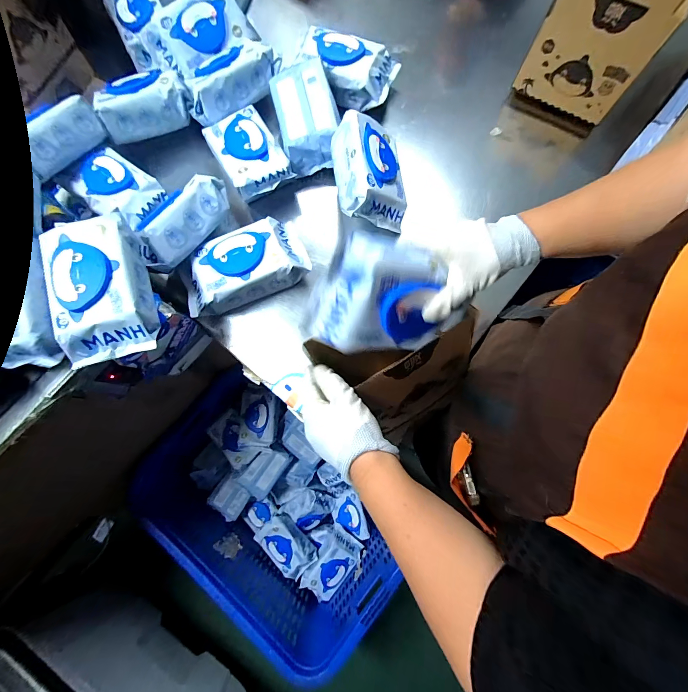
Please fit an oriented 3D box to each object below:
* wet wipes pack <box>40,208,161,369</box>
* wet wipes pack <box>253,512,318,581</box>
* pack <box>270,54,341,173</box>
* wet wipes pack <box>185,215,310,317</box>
[{"bbox_3d":[-0.341,-0.082,0.453,0.110,0.061,0.202,-15,78,-3],"label":"wet wipes pack"},{"bbox_3d":[-0.186,0.646,1.035,0.121,0.046,0.189,-43,80,-8],"label":"wet wipes pack"},{"bbox_3d":[-0.071,-0.440,0.621,0.111,0.067,0.188,-15,78,-2],"label":"pack"},{"bbox_3d":[-0.177,-0.139,0.566,0.222,0.064,0.110,-21,78,-4],"label":"wet wipes pack"}]

